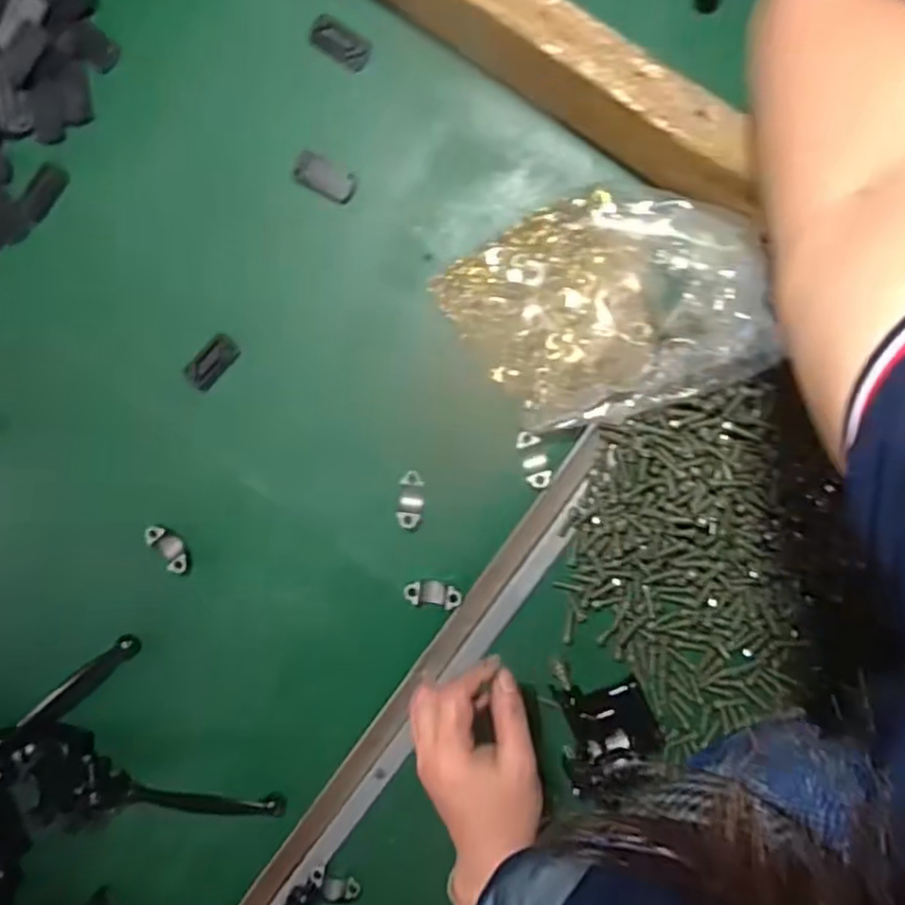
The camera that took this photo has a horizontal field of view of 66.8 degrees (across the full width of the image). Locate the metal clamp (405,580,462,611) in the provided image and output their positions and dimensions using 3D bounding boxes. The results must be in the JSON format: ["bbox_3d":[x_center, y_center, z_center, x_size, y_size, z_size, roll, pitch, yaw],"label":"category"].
[{"bbox_3d":[-0.015,0.111,0.541,0.043,0.009,0.020,7,96,7],"label":"metal clamp"}]

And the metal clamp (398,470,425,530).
[{"bbox_3d":[-0.033,0.038,0.539,0.018,0.011,0.044,4,81,7],"label":"metal clamp"}]

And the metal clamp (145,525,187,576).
[{"bbox_3d":[-0.232,0.078,0.560,0.017,0.014,0.043,-33,91,9],"label":"metal clamp"}]

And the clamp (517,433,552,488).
[{"bbox_3d":[0.062,0.005,0.519,0.018,0.009,0.044,-15,93,9],"label":"clamp"}]

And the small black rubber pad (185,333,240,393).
[{"bbox_3d":[-0.193,-0.073,0.552,0.049,0.004,0.024,-43,89,9],"label":"small black rubber pad"}]

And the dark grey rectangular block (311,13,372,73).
[{"bbox_3d":[-0.084,-0.305,0.512,0.049,0.004,0.024,34,99,3],"label":"dark grey rectangular block"}]

